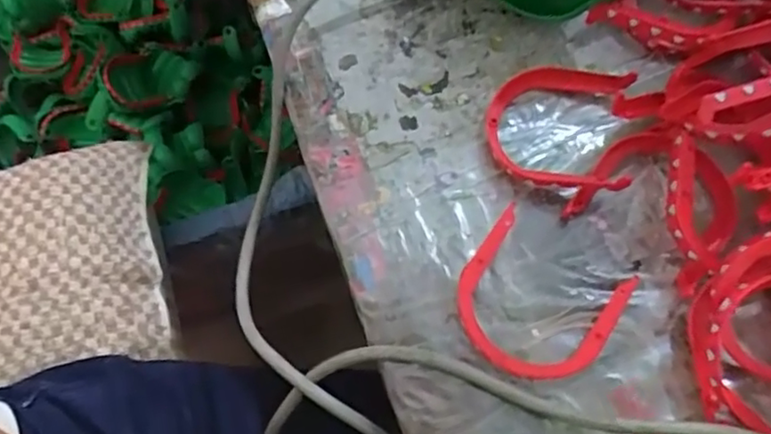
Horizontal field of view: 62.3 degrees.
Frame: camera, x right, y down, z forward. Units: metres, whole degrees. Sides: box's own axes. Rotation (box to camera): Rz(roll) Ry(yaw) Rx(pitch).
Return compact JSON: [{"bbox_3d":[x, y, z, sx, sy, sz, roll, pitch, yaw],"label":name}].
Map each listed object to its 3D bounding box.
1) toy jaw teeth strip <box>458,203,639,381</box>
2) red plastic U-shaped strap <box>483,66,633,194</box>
[{"bbox_3d":[0.075,0.044,0.317,0.074,0.013,0.073,30,73,11],"label":"toy jaw teeth strip"},{"bbox_3d":[0.094,-0.052,0.348,0.073,0.023,0.075,0,69,1],"label":"red plastic U-shaped strap"}]

